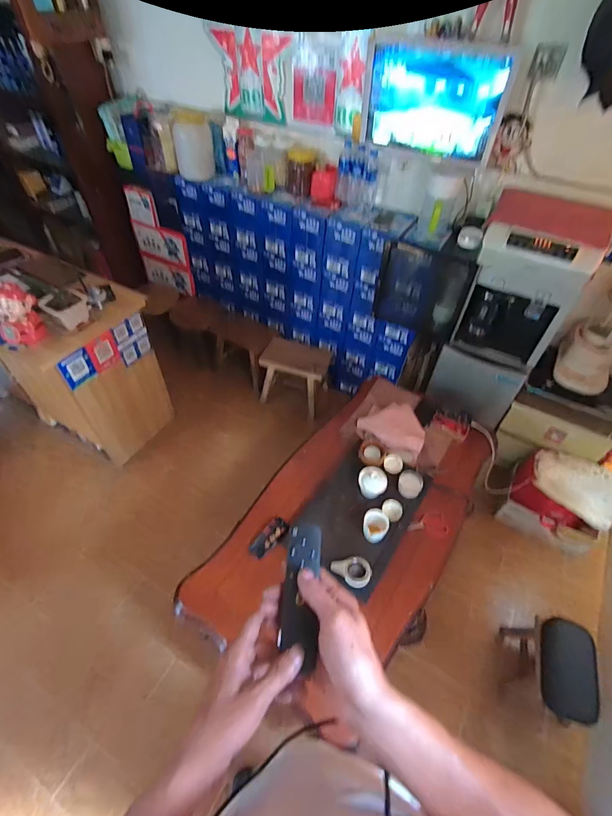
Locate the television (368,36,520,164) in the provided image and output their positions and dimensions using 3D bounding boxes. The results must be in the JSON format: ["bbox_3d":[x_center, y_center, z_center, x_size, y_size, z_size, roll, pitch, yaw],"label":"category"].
[{"bbox_3d":[0.456,-1.095,1.376,0.477,0.329,0.080,27,53,19],"label":"television"}]

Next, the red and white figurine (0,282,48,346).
[{"bbox_3d":[-0.993,-0.317,1.309,0.142,0.178,0.145,-34,58,-28],"label":"red and white figurine"}]

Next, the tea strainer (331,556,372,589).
[{"bbox_3d":[0.130,0.464,1.081,0.111,0.031,0.073,0,49,-3],"label":"tea strainer"}]

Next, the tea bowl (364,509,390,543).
[{"bbox_3d":[0.204,0.353,1.139,0.077,0.055,0.086,28,53,20],"label":"tea bowl"}]

